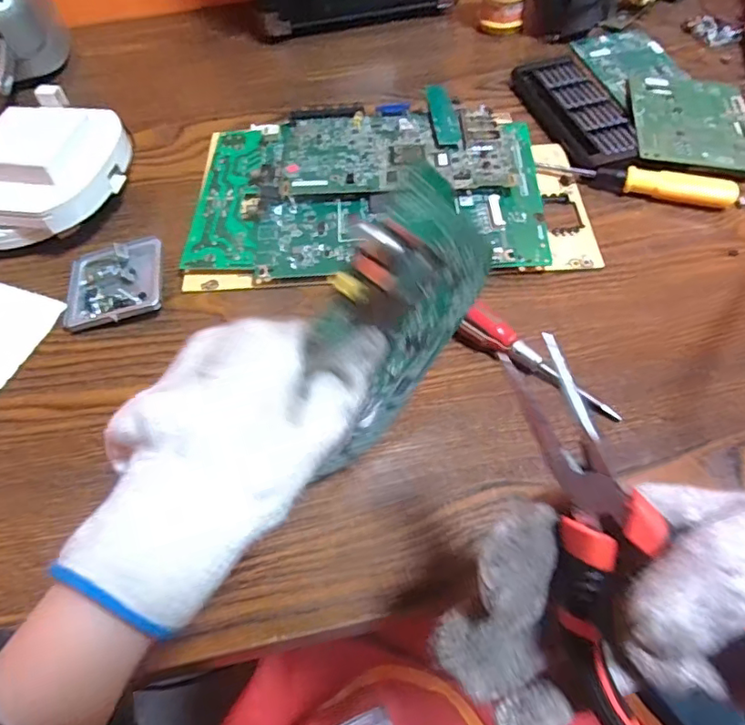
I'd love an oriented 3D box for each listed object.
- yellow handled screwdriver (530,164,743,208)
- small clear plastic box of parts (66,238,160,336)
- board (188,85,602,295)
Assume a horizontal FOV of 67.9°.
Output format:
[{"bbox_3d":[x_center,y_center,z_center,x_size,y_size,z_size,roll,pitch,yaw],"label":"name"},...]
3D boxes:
[{"bbox_3d":[0.206,-0.145,0.430,0.146,0.020,0.017,14,61,9],"label":"yellow handled screwdriver"},{"bbox_3d":[-0.186,-0.058,0.397,0.067,0.011,0.066,-12,61,-6],"label":"small clear plastic box of parts"},{"bbox_3d":[0.010,-0.144,0.436,0.301,0.023,0.178,-4,60,-1],"label":"board"}]

